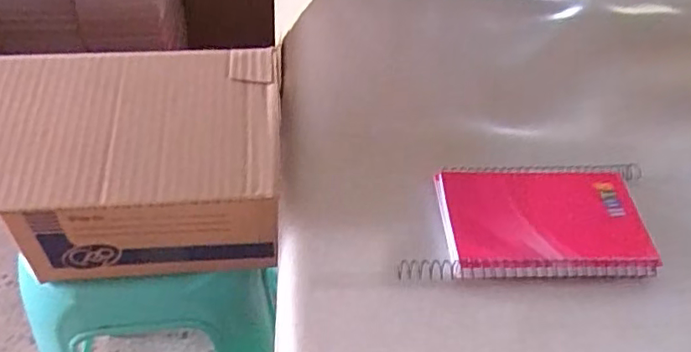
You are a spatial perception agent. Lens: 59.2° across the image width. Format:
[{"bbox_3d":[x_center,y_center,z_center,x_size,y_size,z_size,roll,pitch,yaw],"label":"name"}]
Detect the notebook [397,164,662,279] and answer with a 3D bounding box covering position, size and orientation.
[{"bbox_3d":[0.120,0.028,0.408,0.163,0.014,0.092,1,46,-3],"label":"notebook"}]

